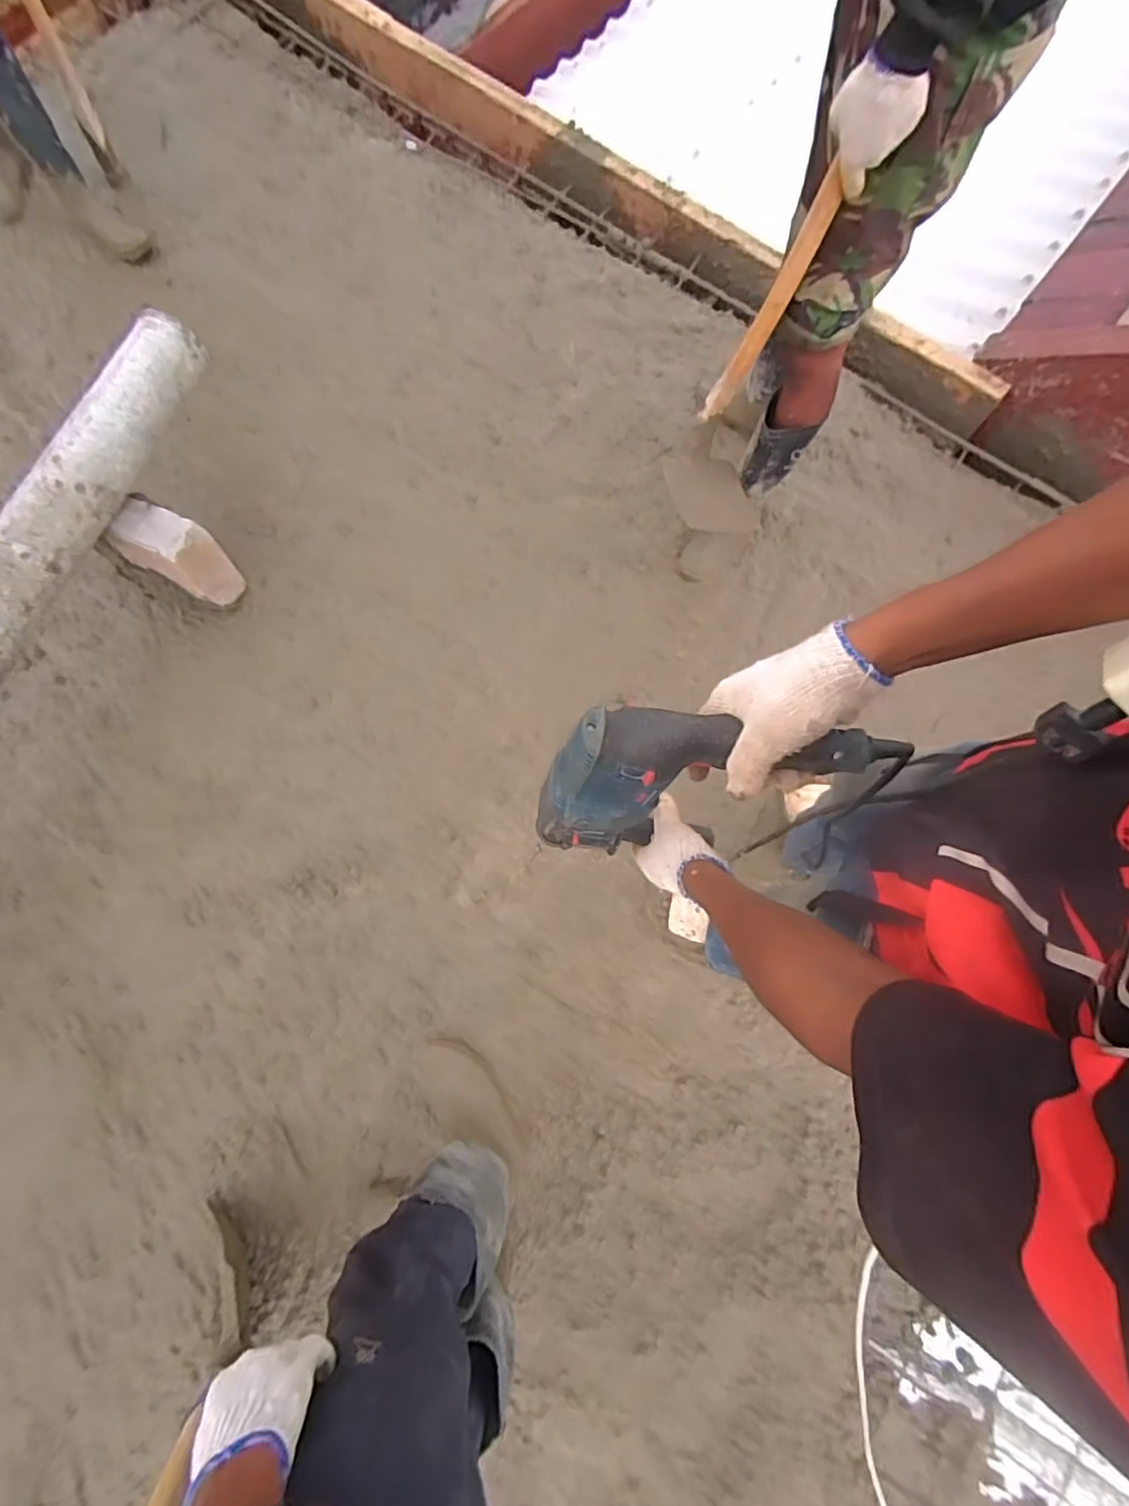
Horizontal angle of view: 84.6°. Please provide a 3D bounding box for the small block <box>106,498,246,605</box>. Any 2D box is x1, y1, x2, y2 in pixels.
[{"bbox_3d":[-0.841,-0.435,1.347,0.188,0.205,0.113,26,75,5],"label":"small block"}]

